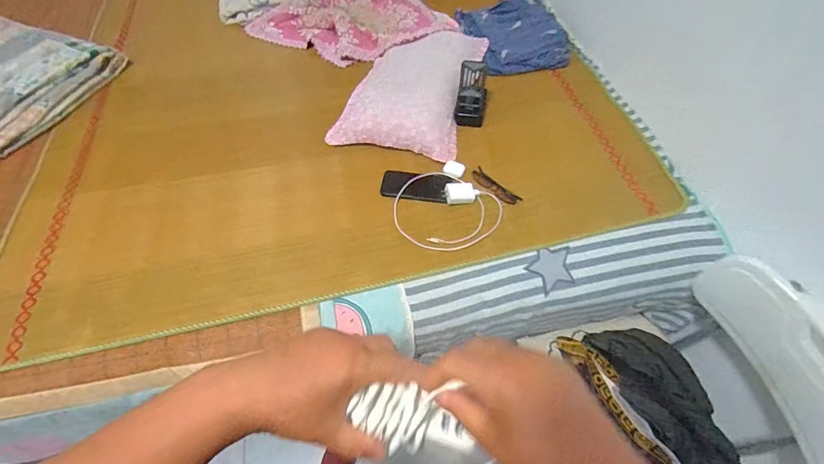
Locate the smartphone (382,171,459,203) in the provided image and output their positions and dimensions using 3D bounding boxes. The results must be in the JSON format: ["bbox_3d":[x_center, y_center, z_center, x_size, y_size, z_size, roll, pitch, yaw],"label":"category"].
[{"bbox_3d":[0.014,-0.109,0.937,0.167,0.008,0.083,4,56,5],"label":"smartphone"}]

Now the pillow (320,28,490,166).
[{"bbox_3d":[0.004,-0.425,1.113,0.331,0.070,0.509,13,57,11],"label":"pillow"}]

